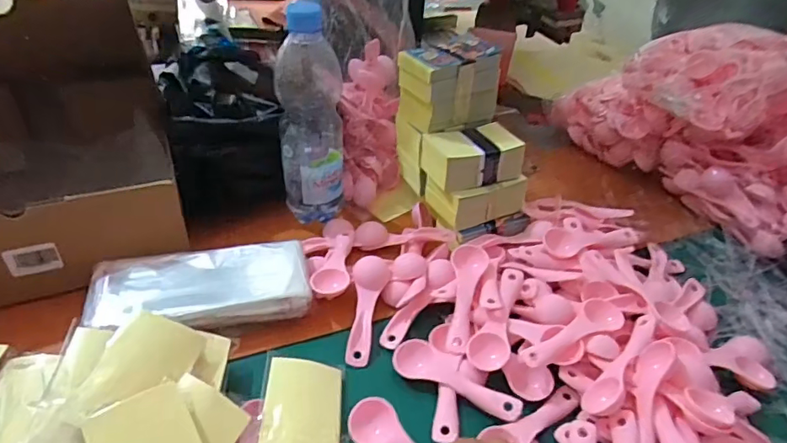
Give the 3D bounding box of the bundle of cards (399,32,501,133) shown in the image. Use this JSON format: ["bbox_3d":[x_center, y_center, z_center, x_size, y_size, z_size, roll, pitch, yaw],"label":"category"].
[{"bbox_3d":[0.061,-0.153,0.584,0.095,0.079,0.060,-17,43,-26],"label":"bundle of cards"}]

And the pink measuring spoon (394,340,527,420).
[{"bbox_3d":[0.054,0.133,0.448,0.115,0.011,0.032,21,40,19],"label":"pink measuring spoon"}]

